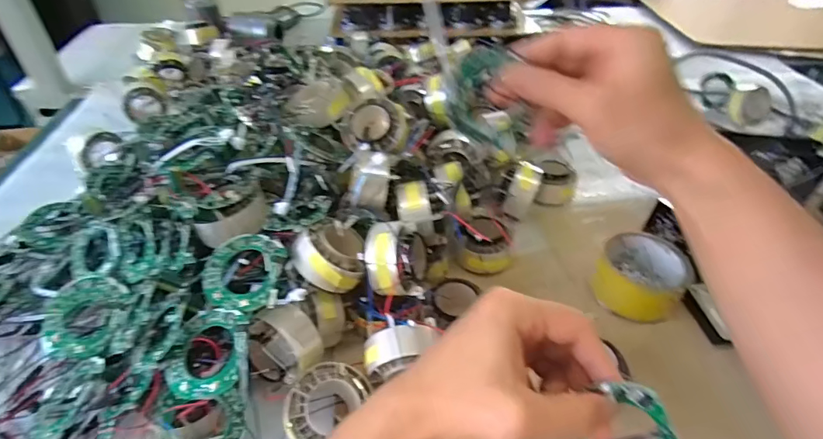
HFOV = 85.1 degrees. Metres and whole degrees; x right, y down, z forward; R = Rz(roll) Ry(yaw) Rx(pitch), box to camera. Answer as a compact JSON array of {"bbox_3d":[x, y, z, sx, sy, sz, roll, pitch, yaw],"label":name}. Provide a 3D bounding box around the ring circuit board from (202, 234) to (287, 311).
[{"bbox_3d":[-0.138,0.041,0.365,0.063,0.011,0.065,7,61,7],"label":"ring circuit board"}]

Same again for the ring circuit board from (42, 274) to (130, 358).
[{"bbox_3d":[-0.274,0.082,0.377,0.063,0.010,0.066,7,68,1],"label":"ring circuit board"}]

